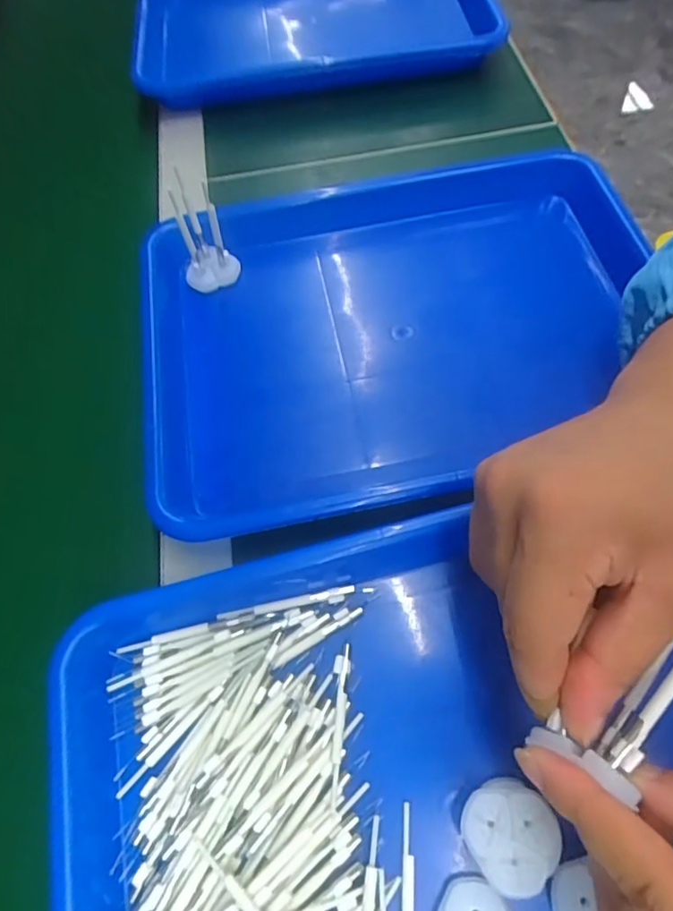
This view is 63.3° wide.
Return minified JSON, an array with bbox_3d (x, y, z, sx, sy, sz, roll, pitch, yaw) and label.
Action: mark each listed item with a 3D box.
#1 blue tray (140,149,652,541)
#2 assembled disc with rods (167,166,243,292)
[{"bbox_3d":[0.049,-0.085,0.358,0.341,0.044,0.241,-12,63,-2],"label":"blue tray"},{"bbox_3d":[-0.093,-0.151,0.378,0.036,0.067,0.043,-18,63,-5],"label":"assembled disc with rods"}]

